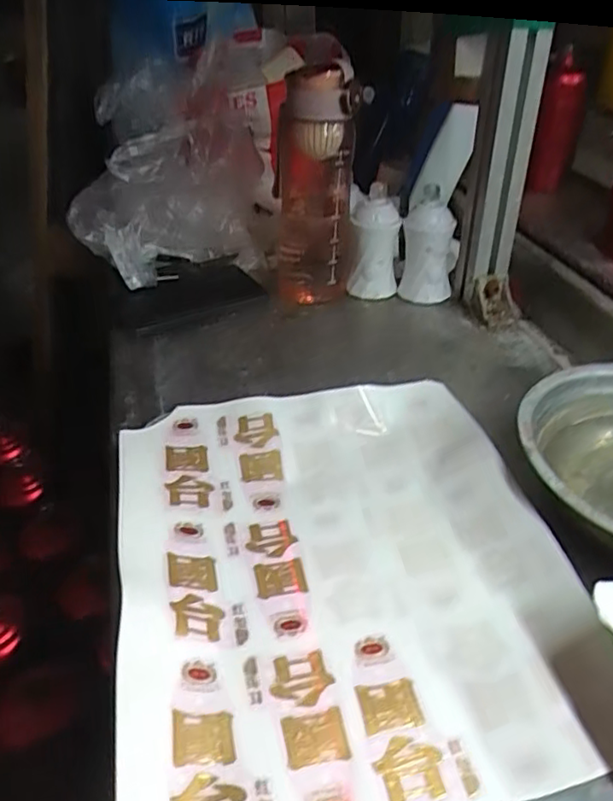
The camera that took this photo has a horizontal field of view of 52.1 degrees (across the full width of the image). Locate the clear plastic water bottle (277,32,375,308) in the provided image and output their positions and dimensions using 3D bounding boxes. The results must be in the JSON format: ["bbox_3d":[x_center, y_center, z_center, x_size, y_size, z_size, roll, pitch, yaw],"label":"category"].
[{"bbox_3d":[0.011,-0.222,0.664,0.094,0.252,0.073,-7,35,-4],"label":"clear plastic water bottle"}]

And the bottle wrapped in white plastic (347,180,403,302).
[{"bbox_3d":[0.076,-0.178,0.710,0.055,0.114,0.068,2,35,9],"label":"bottle wrapped in white plastic"}]

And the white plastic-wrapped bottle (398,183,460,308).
[{"bbox_3d":[0.134,-0.167,0.693,0.059,0.109,0.051,-7,35,-4],"label":"white plastic-wrapped bottle"}]

